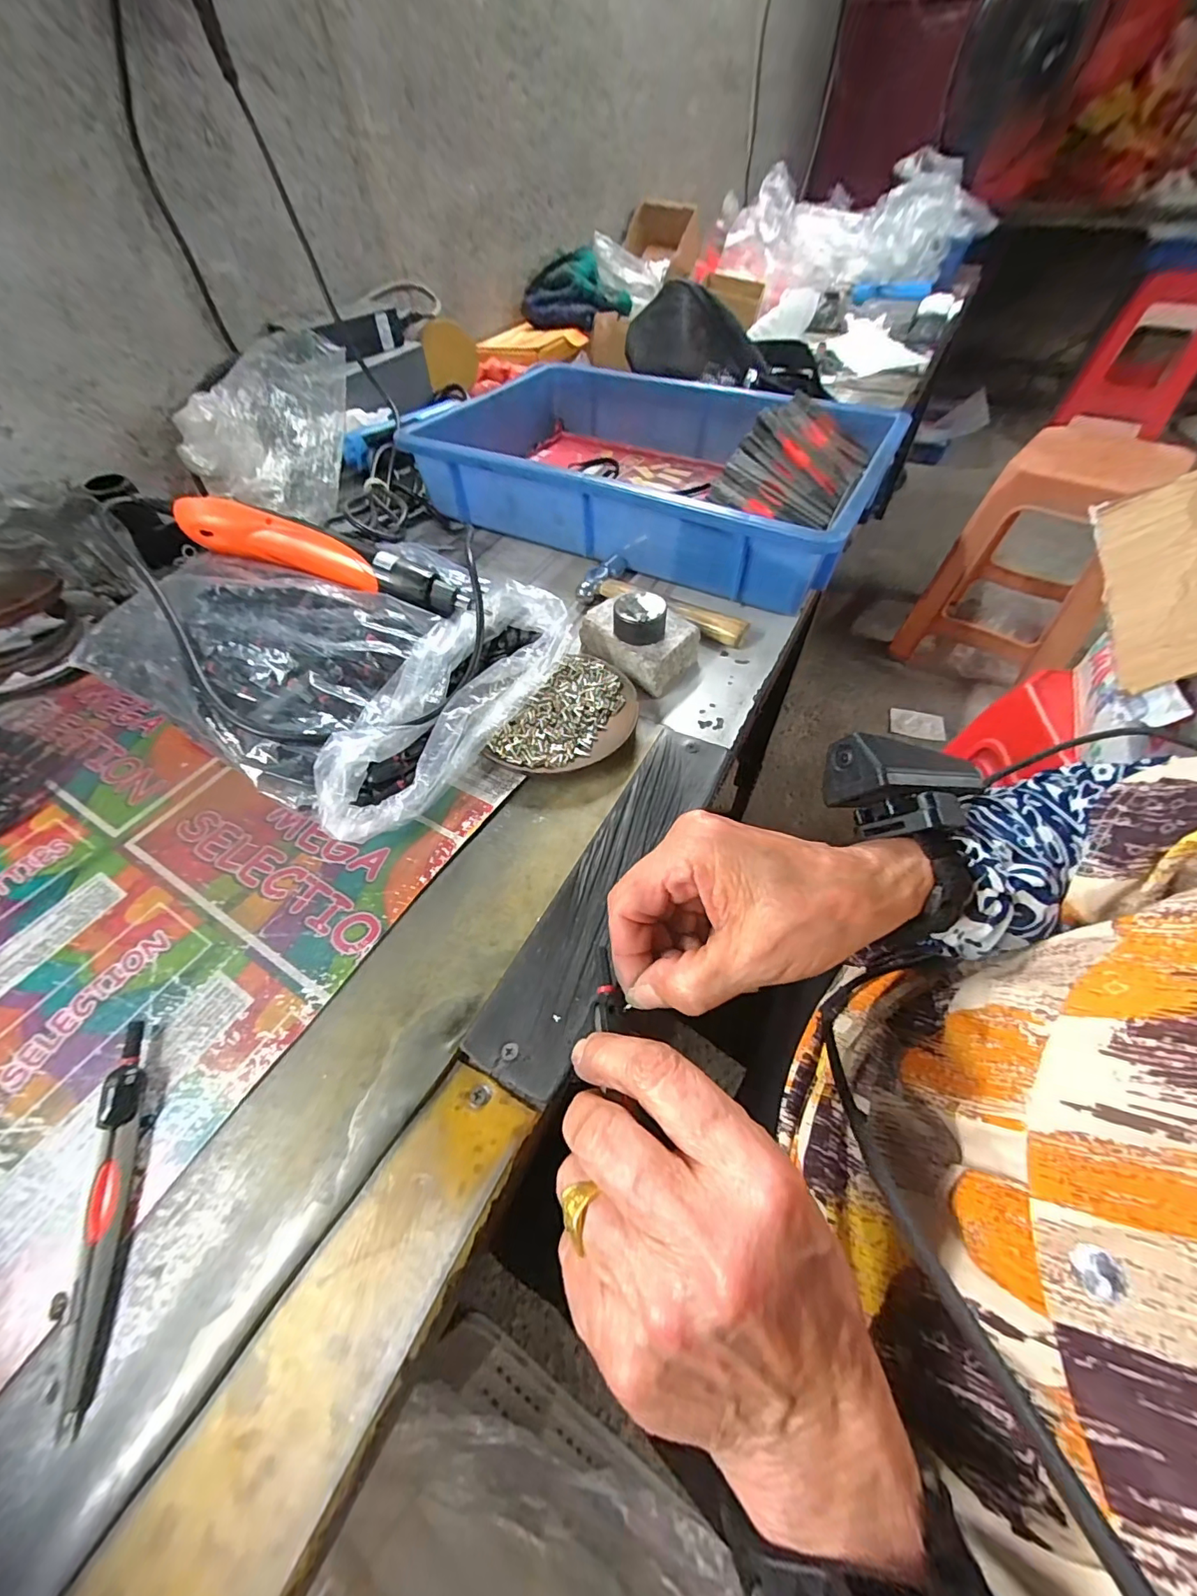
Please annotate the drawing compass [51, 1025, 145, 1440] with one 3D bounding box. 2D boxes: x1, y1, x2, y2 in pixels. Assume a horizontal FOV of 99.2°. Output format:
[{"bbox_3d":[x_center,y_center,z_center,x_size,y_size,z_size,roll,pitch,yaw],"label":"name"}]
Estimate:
[{"bbox_3d":[-0.196,0.156,0.202,0.013,0.012,0.130,-14,54,-10],"label":"drawing compass"}]

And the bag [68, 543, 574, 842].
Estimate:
[{"bbox_3d":[-0.182,-0.115,0.369,0.278,0.071,0.230,28,58,20],"label":"bag"}]

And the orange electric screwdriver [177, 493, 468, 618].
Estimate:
[{"bbox_3d":[-0.199,-0.178,0.375,0.207,0.030,0.032,17,54,-3],"label":"orange electric screwdriver"}]

